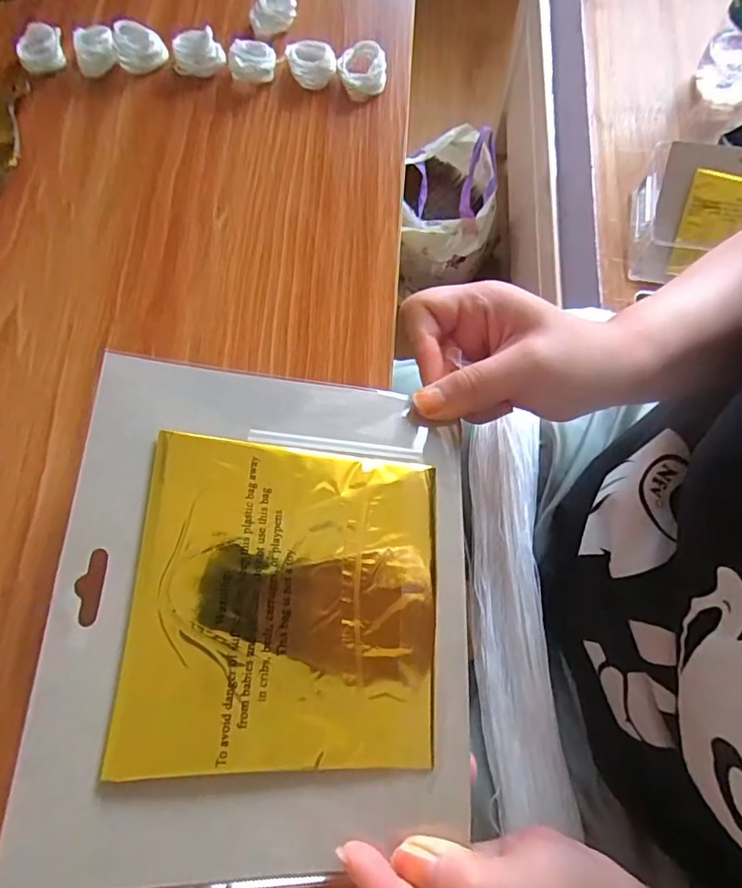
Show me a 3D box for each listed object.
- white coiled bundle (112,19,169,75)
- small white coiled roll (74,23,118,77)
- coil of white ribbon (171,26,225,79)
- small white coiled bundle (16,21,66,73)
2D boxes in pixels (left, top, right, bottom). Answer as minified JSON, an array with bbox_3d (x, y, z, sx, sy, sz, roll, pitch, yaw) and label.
[{"bbox_3d":[-0.140,-0.241,0.321,0.029,0.014,0.023,-21,73,-7],"label":"white coiled bundle"},{"bbox_3d":[-0.168,-0.240,0.322,0.024,0.010,0.030,-17,73,-6],"label":"small white coiled roll"},{"bbox_3d":[-0.104,-0.236,0.319,0.030,0.015,0.021,-11,72,-4],"label":"coil of white ribbon"},{"bbox_3d":[-0.201,-0.241,0.323,0.028,0.010,0.035,-16,73,-6],"label":"small white coiled bundle"}]

